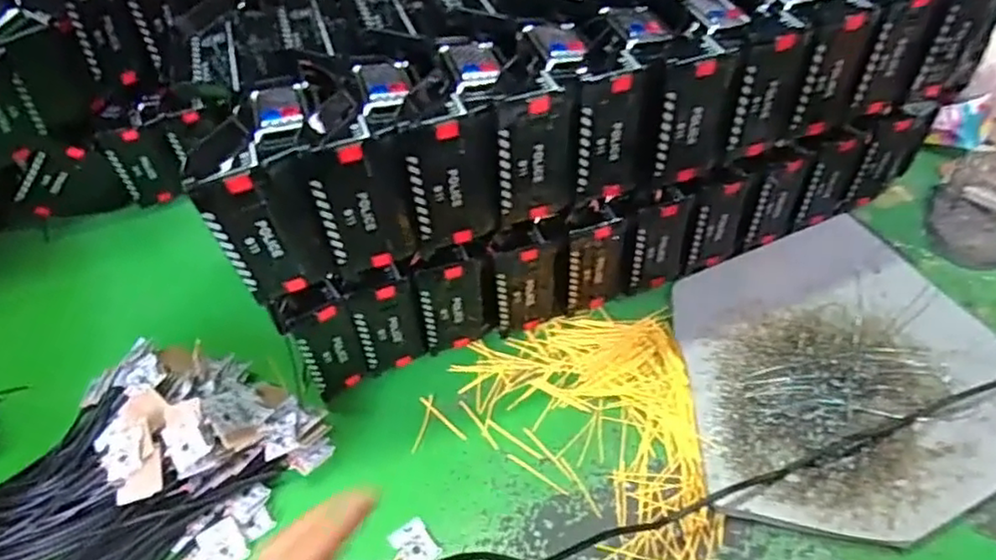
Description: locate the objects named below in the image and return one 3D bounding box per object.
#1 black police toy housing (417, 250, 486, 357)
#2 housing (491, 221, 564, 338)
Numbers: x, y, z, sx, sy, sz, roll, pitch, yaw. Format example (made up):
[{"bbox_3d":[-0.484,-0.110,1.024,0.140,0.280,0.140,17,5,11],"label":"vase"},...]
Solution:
[{"bbox_3d":[-0.035,0.021,0.524,0.054,0.104,0.020,-16,56,-16],"label":"black police toy housing"},{"bbox_3d":[0.024,0.006,0.537,0.061,0.111,0.028,-14,55,-15],"label":"housing"}]

